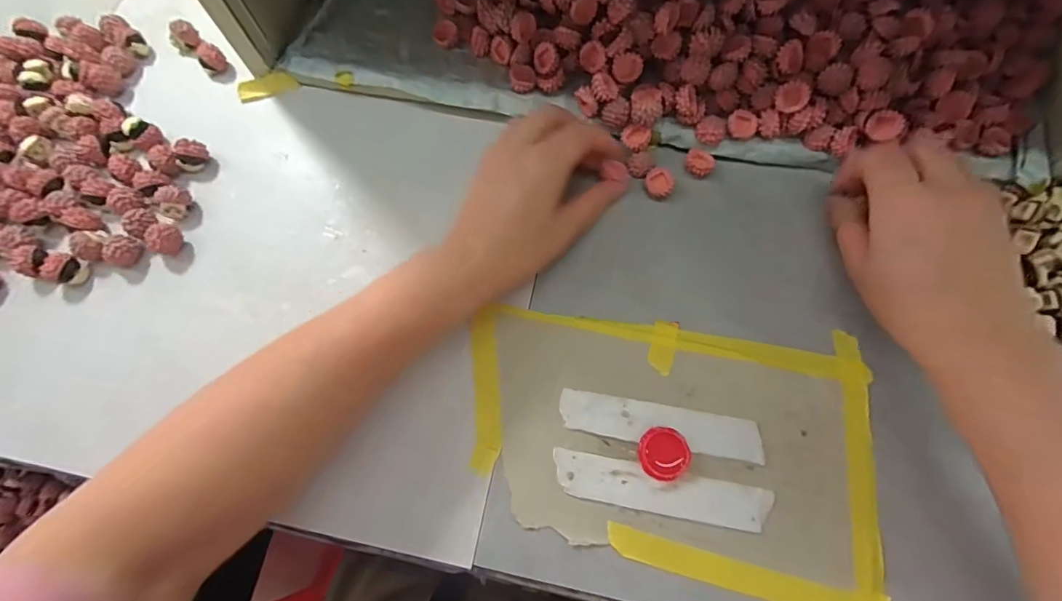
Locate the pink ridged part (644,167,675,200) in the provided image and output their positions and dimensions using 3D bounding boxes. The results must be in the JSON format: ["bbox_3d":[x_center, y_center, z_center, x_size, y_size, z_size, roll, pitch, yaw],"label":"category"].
[{"bbox_3d":[0.089,-0.081,0.329,0.020,0.008,0.020,0,71,1],"label":"pink ridged part"}]

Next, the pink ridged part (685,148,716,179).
[{"bbox_3d":[0.118,-0.097,0.332,0.019,0.009,0.019,0,71,1],"label":"pink ridged part"}]

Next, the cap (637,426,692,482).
[{"bbox_3d":[0.075,0.087,0.268,0.028,0.008,0.028,0,71,1],"label":"cap"}]

